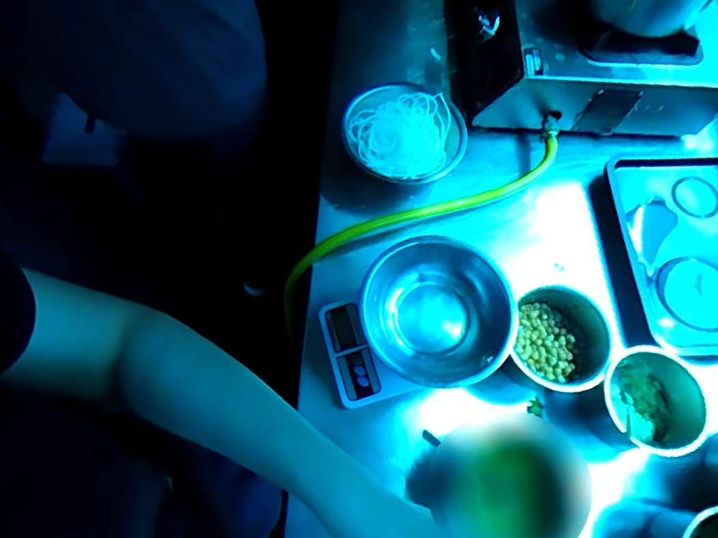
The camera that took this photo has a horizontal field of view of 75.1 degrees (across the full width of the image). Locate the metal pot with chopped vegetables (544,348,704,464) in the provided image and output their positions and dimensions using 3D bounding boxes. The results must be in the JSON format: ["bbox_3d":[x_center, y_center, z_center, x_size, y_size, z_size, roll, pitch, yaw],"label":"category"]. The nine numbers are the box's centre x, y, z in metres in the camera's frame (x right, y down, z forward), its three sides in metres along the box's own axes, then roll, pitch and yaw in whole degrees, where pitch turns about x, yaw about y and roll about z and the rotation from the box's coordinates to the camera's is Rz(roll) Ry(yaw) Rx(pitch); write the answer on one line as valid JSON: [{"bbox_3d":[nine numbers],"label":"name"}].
[{"bbox_3d":[0.335,0.175,0.591,0.125,0.116,0.114,1,69,-3],"label":"metal pot with chopped vegetables"}]

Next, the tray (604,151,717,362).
[{"bbox_3d":[0.510,-0.035,0.690,0.243,0.029,0.322,1,69,-3],"label":"tray"}]

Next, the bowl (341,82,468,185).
[{"bbox_3d":[0.072,-0.218,0.751,0.184,0.066,0.178,1,69,-3],"label":"bowl"}]

